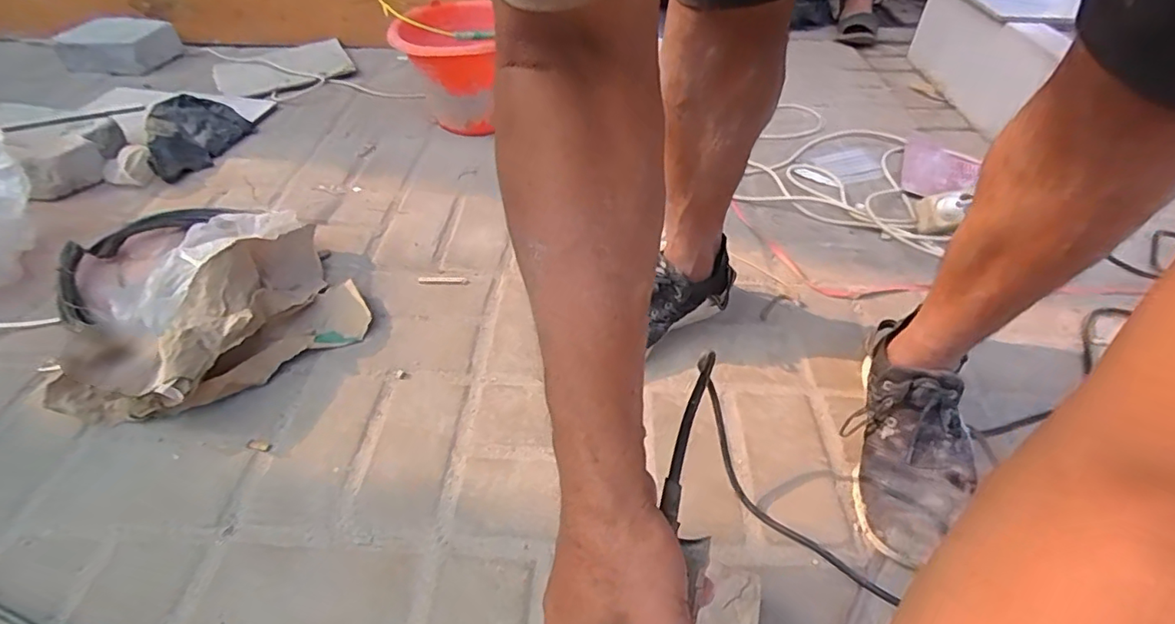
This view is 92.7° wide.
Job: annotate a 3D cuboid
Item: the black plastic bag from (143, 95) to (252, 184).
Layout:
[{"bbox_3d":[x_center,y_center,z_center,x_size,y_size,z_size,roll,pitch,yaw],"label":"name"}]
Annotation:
[{"bbox_3d":[-0.776,-0.360,1.108,0.154,0.078,0.264,-9,45,-11],"label":"black plastic bag"}]

